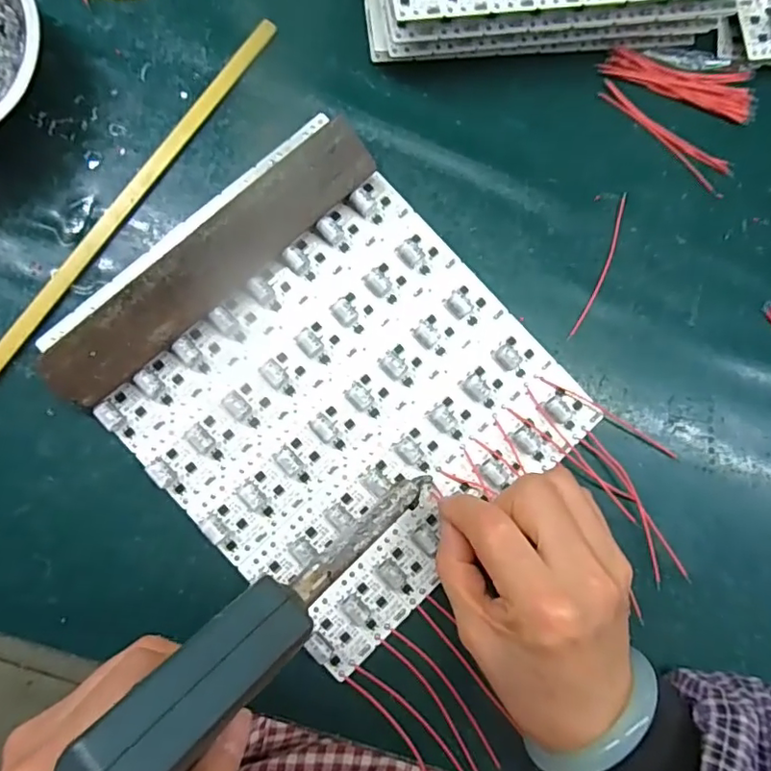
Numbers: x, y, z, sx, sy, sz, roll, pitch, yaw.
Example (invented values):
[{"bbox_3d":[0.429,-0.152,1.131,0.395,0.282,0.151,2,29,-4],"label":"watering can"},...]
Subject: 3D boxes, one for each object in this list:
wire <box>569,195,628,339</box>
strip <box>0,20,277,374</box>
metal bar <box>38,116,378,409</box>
[{"bbox_3d":[0.128,-0.070,0.323,0.008,0.004,0.096,23,83,-1],"label":"wire"},{"bbox_3d":[-0.155,-0.082,0.296,0.012,0.009,0.310,33,83,0],"label":"strip"},{"bbox_3d":[-0.087,-0.064,0.283,0.197,0.007,0.036,-43,120,-8],"label":"metal bar"}]

